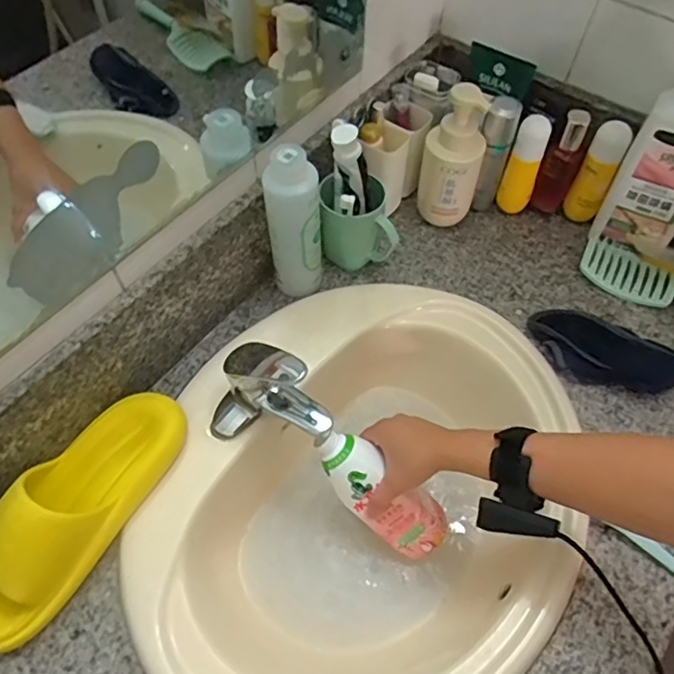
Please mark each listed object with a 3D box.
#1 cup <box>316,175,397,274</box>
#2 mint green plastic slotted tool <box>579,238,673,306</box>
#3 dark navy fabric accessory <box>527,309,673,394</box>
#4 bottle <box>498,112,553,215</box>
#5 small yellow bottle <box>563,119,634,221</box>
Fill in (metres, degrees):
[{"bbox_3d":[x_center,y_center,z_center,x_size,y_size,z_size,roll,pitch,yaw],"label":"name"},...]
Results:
[{"bbox_3d":[0.027,-0.140,0.735,0.100,0.110,0.071,4,58,1],"label":"cup"},{"bbox_3d":[0.442,-0.054,0.738,0.255,0.038,0.067,30,63,16],"label":"mint green plastic slotted tool"},{"bbox_3d":[0.316,0.017,0.678,0.172,0.050,0.071,31,63,17],"label":"dark navy fabric accessory"},{"bbox_3d":[0.258,-0.230,0.790,0.046,0.152,0.035,22,60,12],"label":"bottle"},{"bbox_3d":[0.348,-0.215,0.775,0.046,0.153,0.037,22,60,12],"label":"small yellow bottle"}]

